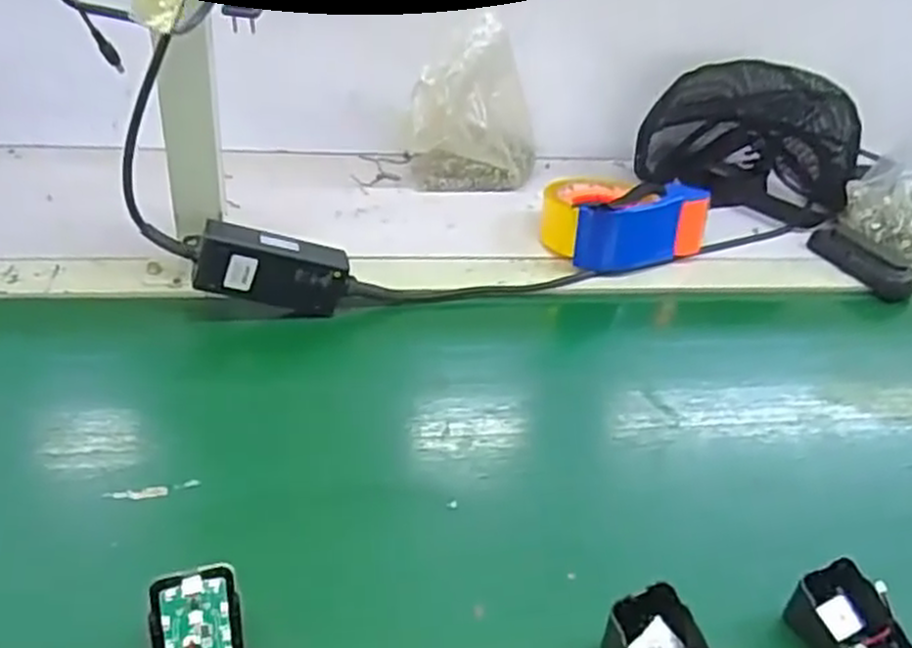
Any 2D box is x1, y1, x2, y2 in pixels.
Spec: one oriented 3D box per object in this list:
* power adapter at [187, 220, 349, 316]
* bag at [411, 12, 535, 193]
[{"bbox_3d":[-0.147,-0.044,0.619,0.117,0.050,0.031,13,32,-21],"label":"power adapter"},{"bbox_3d":[0.021,-0.220,0.827,0.139,0.163,0.069,8,36,0],"label":"bag"}]

